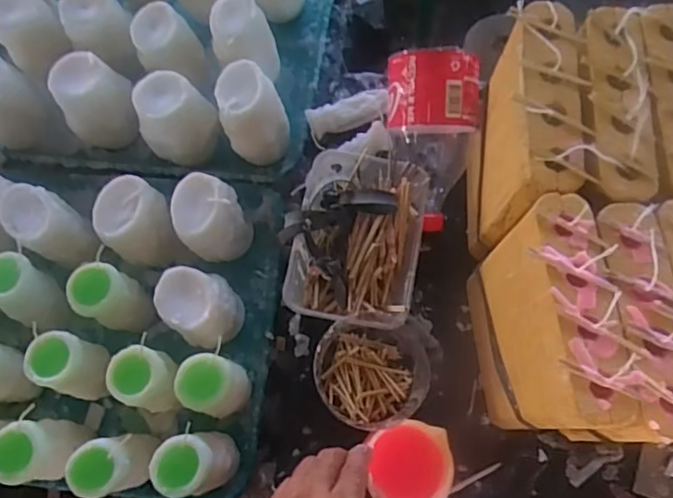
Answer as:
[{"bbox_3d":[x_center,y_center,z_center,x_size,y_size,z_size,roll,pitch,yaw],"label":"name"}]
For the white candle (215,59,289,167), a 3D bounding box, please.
[{"bbox_3d":[-0.091,-0.147,0.656,0.068,0.106,0.083,-12,72,-1],"label":"white candle"}]

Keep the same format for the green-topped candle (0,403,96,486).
[{"bbox_3d":[-0.283,0.202,0.568,0.055,0.109,0.063,-38,75,-9],"label":"green-topped candle"}]

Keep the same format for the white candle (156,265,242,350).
[{"bbox_3d":[-0.140,0.062,0.609,0.072,0.107,0.066,-1,72,2],"label":"white candle"}]

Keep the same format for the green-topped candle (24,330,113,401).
[{"bbox_3d":[-0.260,0.118,0.579,0.046,0.106,0.055,17,74,8],"label":"green-topped candle"}]

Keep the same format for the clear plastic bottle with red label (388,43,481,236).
[{"bbox_3d":[0.097,-0.115,0.623,0.086,0.090,0.186,-6,107,-19],"label":"clear plastic bottle with red label"}]

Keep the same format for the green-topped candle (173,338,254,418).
[{"bbox_3d":[-0.117,0.137,0.580,0.058,0.108,0.060,4,73,4],"label":"green-topped candle"}]

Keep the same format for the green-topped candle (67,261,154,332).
[{"bbox_3d":[-0.230,0.052,0.598,0.046,0.105,0.052,27,75,10],"label":"green-topped candle"}]

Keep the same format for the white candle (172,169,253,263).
[{"bbox_3d":[-0.134,-0.031,0.631,0.066,0.100,0.071,-1,72,2],"label":"white candle"}]

